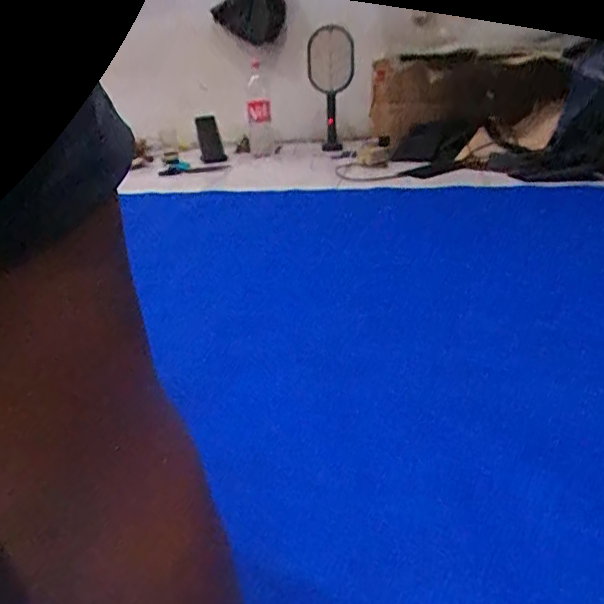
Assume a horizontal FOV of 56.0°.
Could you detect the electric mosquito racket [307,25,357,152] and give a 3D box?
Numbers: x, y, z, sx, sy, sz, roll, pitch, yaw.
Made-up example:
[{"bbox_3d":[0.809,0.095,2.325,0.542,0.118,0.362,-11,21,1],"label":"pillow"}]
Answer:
[{"bbox_3d":[0.098,-0.666,1.793,0.047,0.353,0.165,-23,30,-33],"label":"electric mosquito racket"}]

